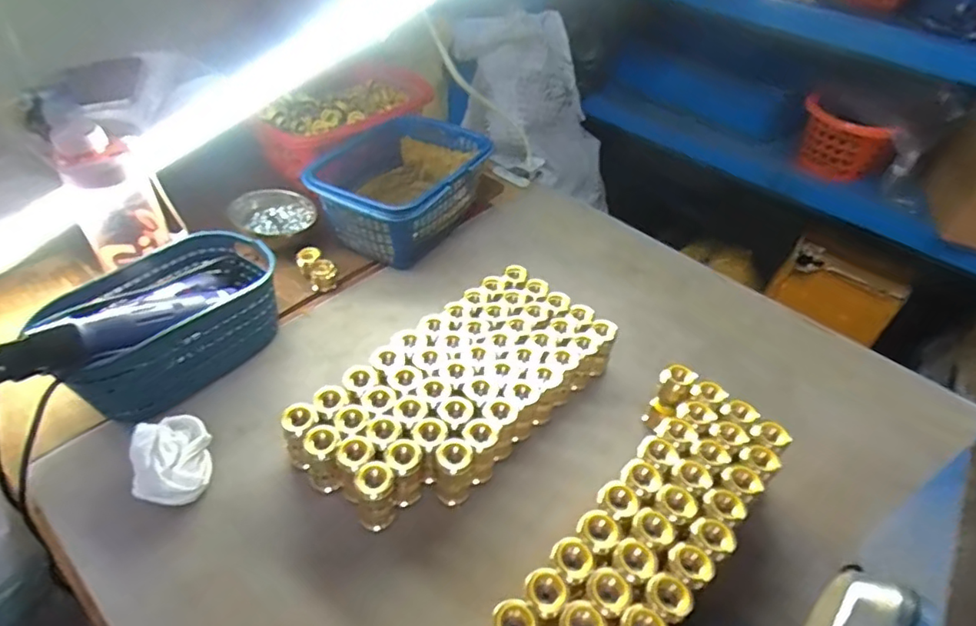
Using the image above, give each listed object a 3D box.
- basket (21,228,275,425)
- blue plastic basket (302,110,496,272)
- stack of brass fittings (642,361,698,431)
[{"bbox_3d":[-0.341,0.003,0.606,0.142,0.095,0.227,25,46,19],"label":"basket"},{"bbox_3d":[-0.114,-0.182,0.804,0.177,0.112,0.274,30,48,23],"label":"blue plastic basket"},{"bbox_3d":[0.186,0.095,0.587,0.030,0.091,0.030,28,47,22],"label":"stack of brass fittings"}]

